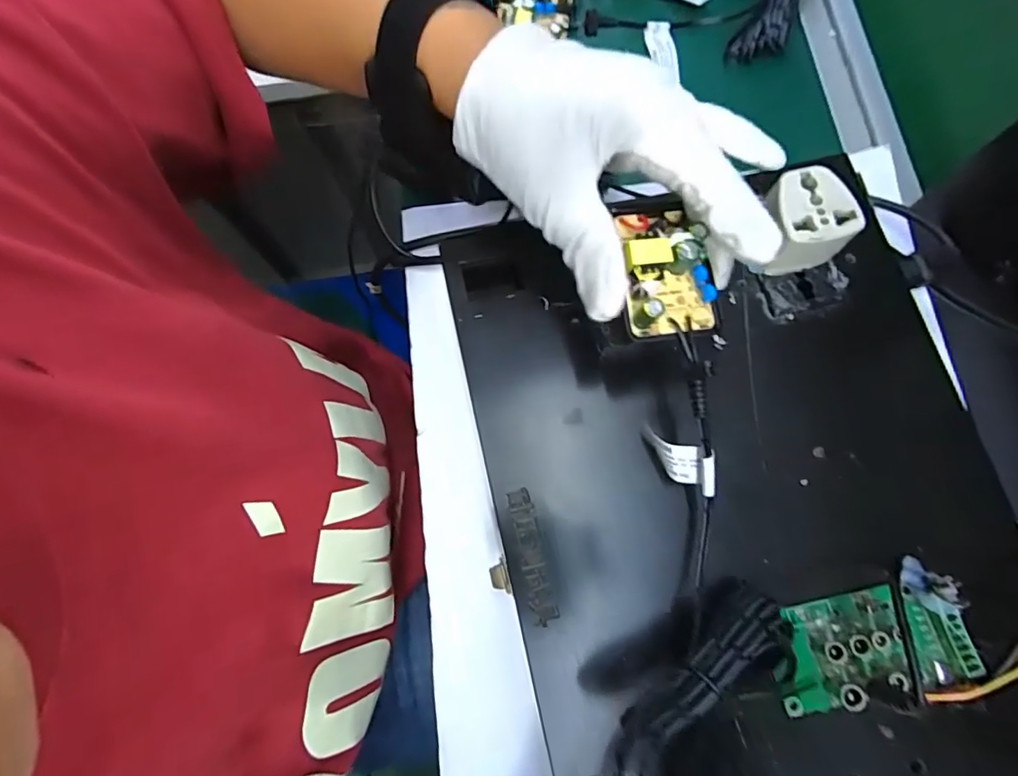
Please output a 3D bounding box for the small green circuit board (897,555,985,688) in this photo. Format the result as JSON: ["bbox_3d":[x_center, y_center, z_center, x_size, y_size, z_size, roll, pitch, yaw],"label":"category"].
[{"bbox_3d":[0.178,0.097,0.217,0.016,0.018,0.048,-2,75,-2],"label":"small green circuit board"}]

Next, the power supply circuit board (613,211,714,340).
[{"bbox_3d":[0.062,-0.049,0.209,0.034,0.017,0.051,-8,75,-3],"label":"power supply circuit board"}]

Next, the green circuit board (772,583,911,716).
[{"bbox_3d":[0.139,0.110,0.220,0.055,0.019,0.040,-13,76,-4],"label":"green circuit board"}]

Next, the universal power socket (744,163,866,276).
[{"bbox_3d":[0.140,-0.081,0.255,0.034,0.032,0.038,-9,75,-3],"label":"universal power socket"}]

